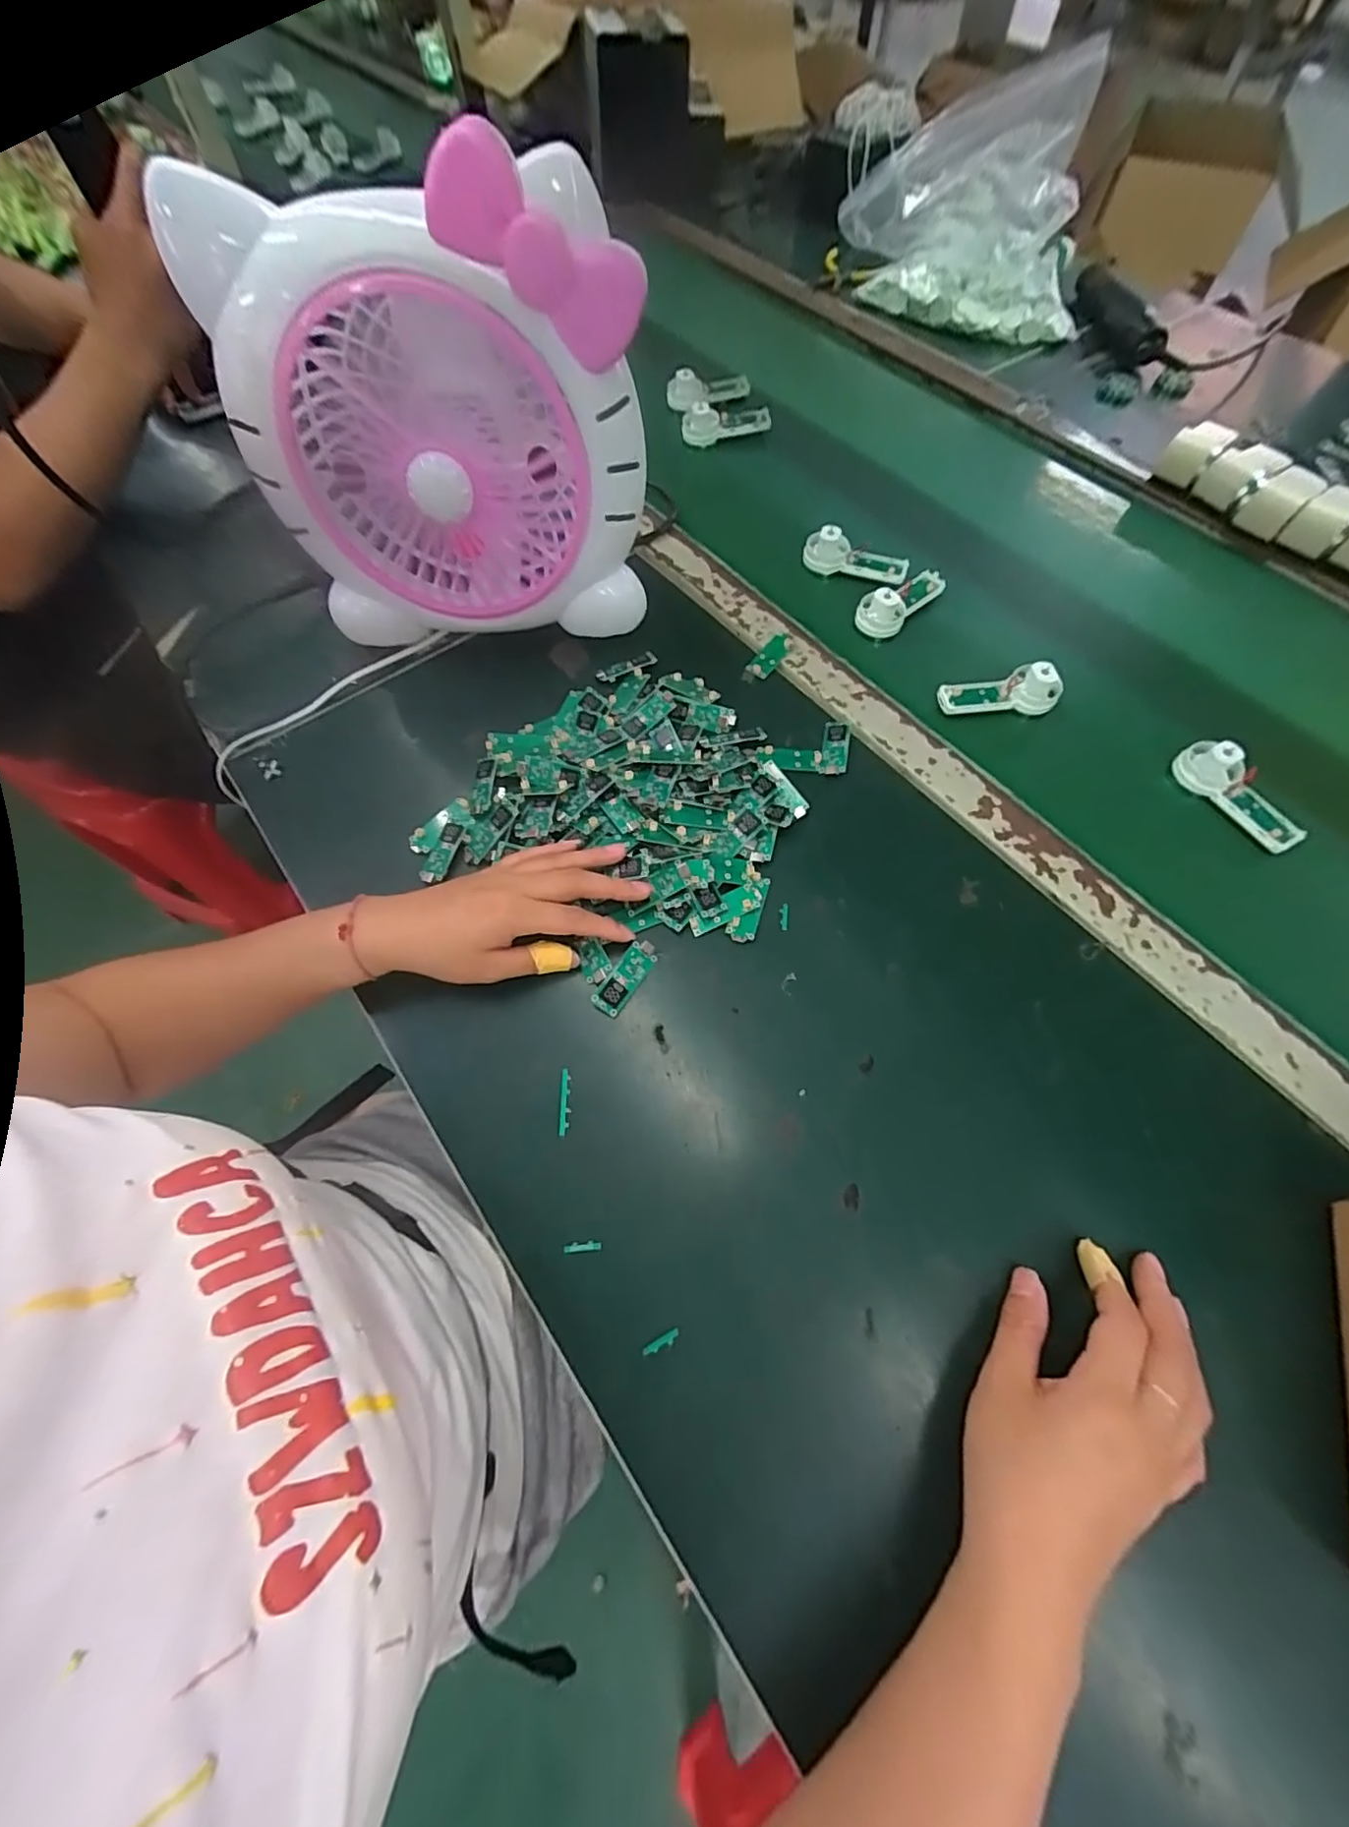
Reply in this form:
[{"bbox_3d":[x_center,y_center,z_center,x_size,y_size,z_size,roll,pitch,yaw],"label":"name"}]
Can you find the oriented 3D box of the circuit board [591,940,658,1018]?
[{"bbox_3d":[-0.030,0.040,0.378,0.018,0.004,0.051,38,69,-4],"label":"circuit board"}]

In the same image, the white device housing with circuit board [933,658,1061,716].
[{"bbox_3d":[0.256,-0.178,0.468,0.093,0.027,0.028,-2,66,0],"label":"white device housing with circuit board"}]

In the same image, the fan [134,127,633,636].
[{"bbox_3d":[-0.154,-0.325,0.408,0.252,0.252,0.125,-6,66,-2],"label":"fan"}]

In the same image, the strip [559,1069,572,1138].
[{"bbox_3d":[-0.064,0.110,0.349,0.006,0.004,0.038,-1,66,-1],"label":"strip"}]

